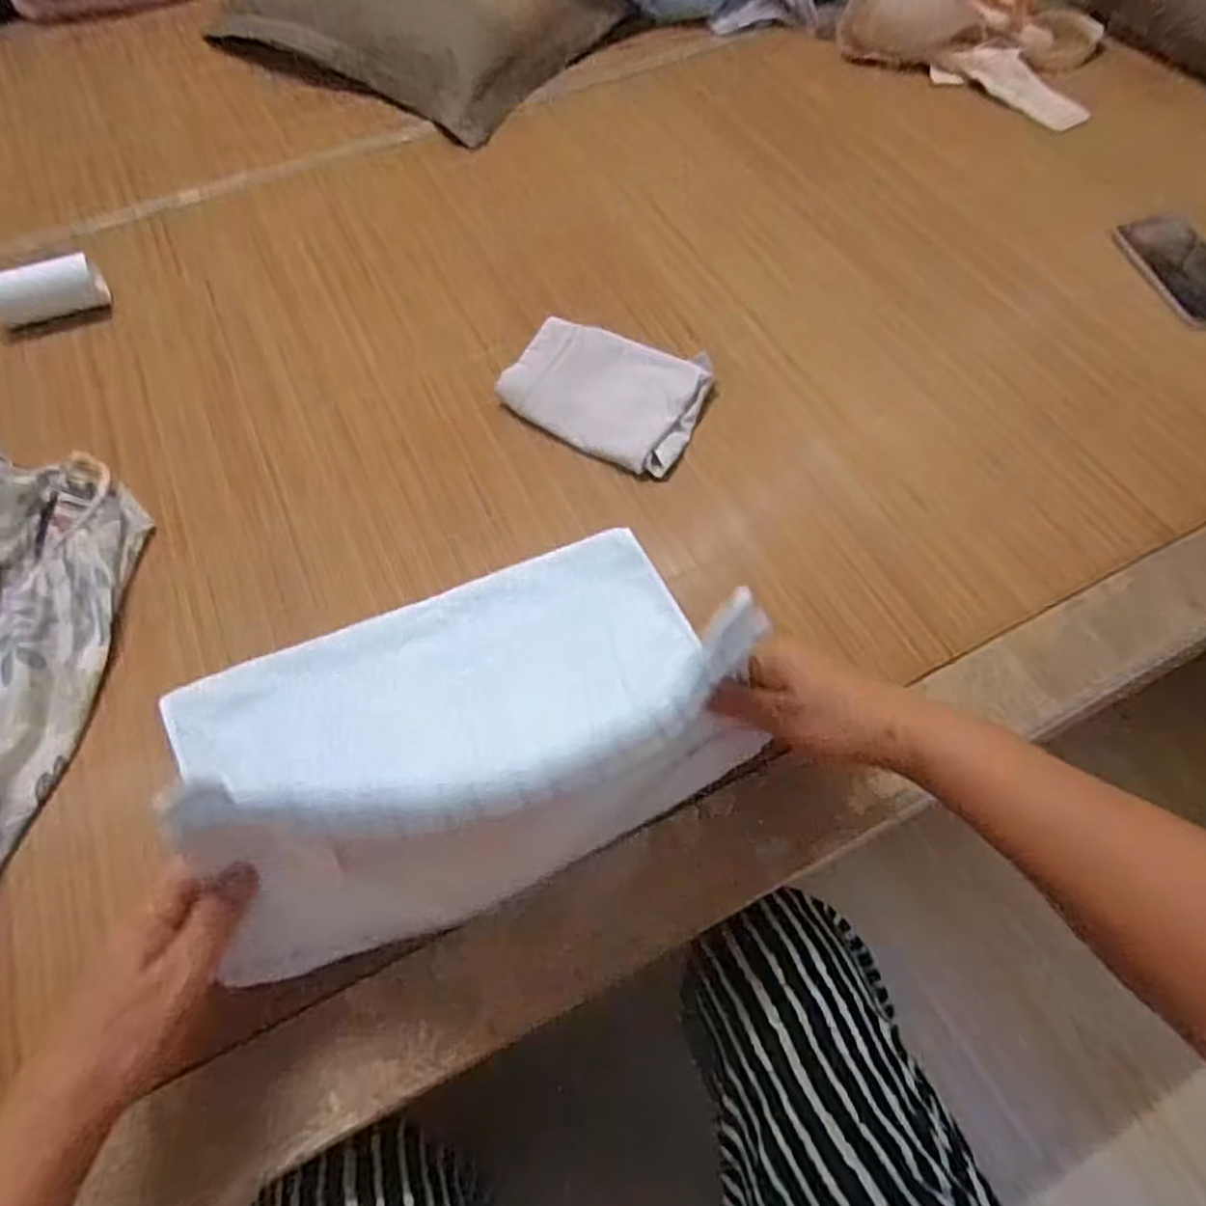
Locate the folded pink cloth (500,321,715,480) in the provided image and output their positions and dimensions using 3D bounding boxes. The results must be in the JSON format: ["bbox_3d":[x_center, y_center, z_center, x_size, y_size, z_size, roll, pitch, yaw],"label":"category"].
[{"bbox_3d":[-0.002,-0.175,0.646,0.161,0.028,0.117,19,62,14],"label":"folded pink cloth"}]

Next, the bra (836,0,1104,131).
[{"bbox_3d":[0.457,-0.683,0.883,0.295,0.102,0.211,36,67,21],"label":"bra"}]

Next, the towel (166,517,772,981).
[{"bbox_3d":[-0.097,0.049,0.449,0.331,0.151,0.217,-21,60,-10],"label":"towel"}]

